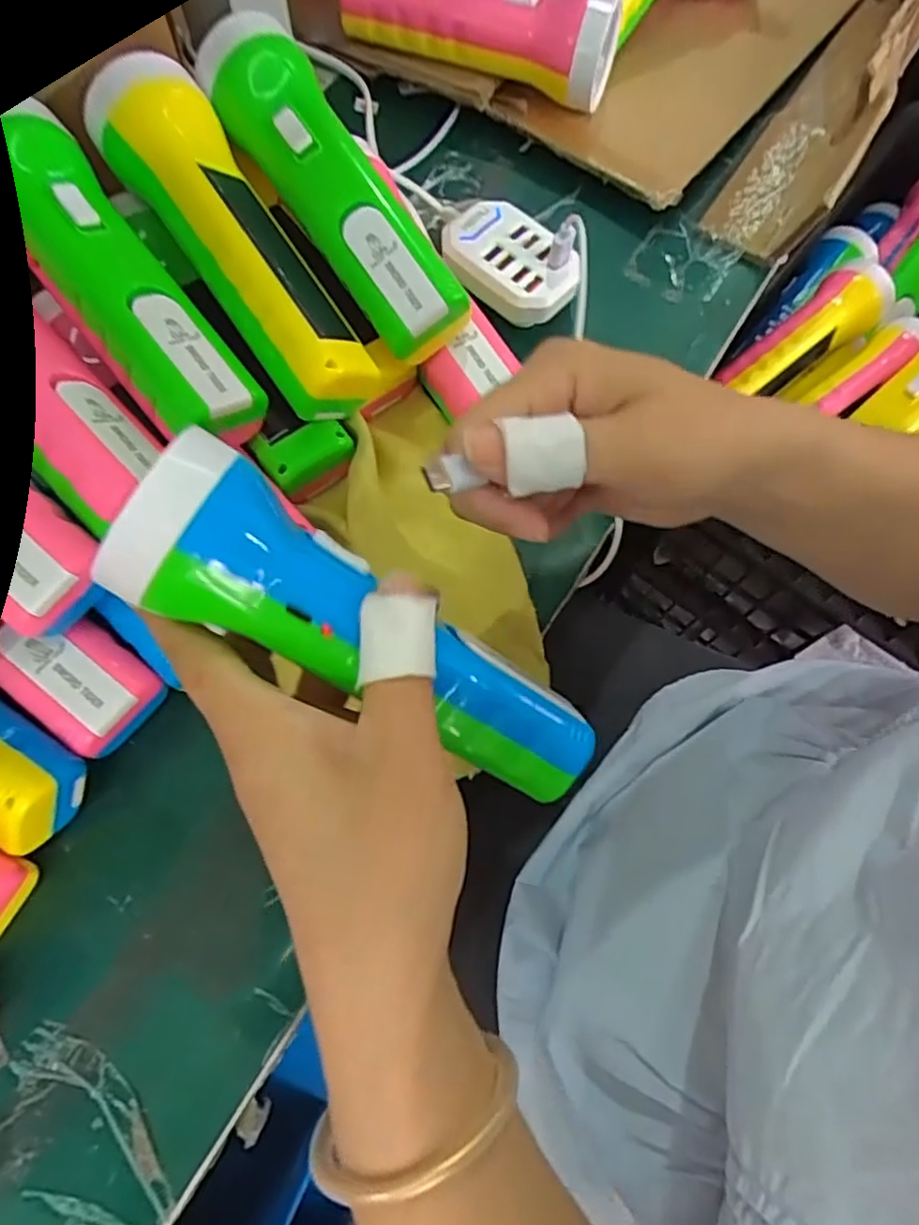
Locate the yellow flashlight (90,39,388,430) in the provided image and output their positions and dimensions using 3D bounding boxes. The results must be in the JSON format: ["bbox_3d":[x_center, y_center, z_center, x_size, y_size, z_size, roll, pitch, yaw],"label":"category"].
[{"bbox_3d":[-0.097,-0.162,0.289,0.050,0.039,0.173,-34,88,-13],"label":"yellow flashlight"}]

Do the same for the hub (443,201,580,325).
[{"bbox_3d":[0.028,-0.190,0.361,0.077,0.021,0.048,36,73,12],"label":"hub"}]

